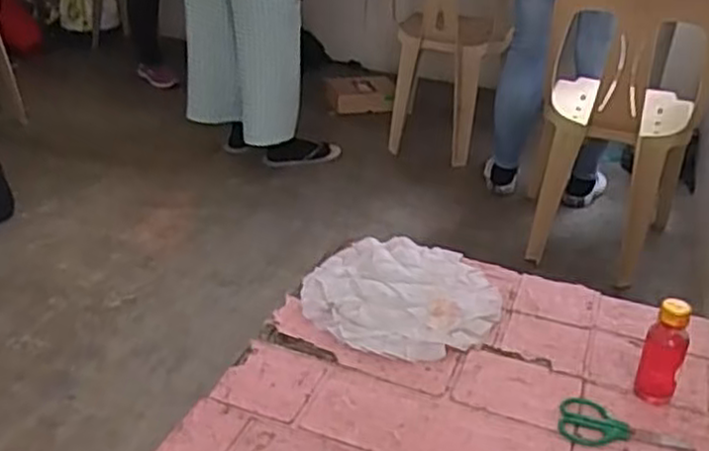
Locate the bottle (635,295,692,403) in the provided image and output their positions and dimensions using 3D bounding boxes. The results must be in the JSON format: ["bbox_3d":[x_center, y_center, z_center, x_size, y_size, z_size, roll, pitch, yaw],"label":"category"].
[{"bbox_3d":[0.248,0.102,0.592,0.033,0.085,0.029,18,33,24],"label":"bottle"}]

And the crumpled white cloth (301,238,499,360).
[{"bbox_3d":[0.045,0.064,0.710,0.178,0.016,0.177,15,32,19],"label":"crumpled white cloth"}]

